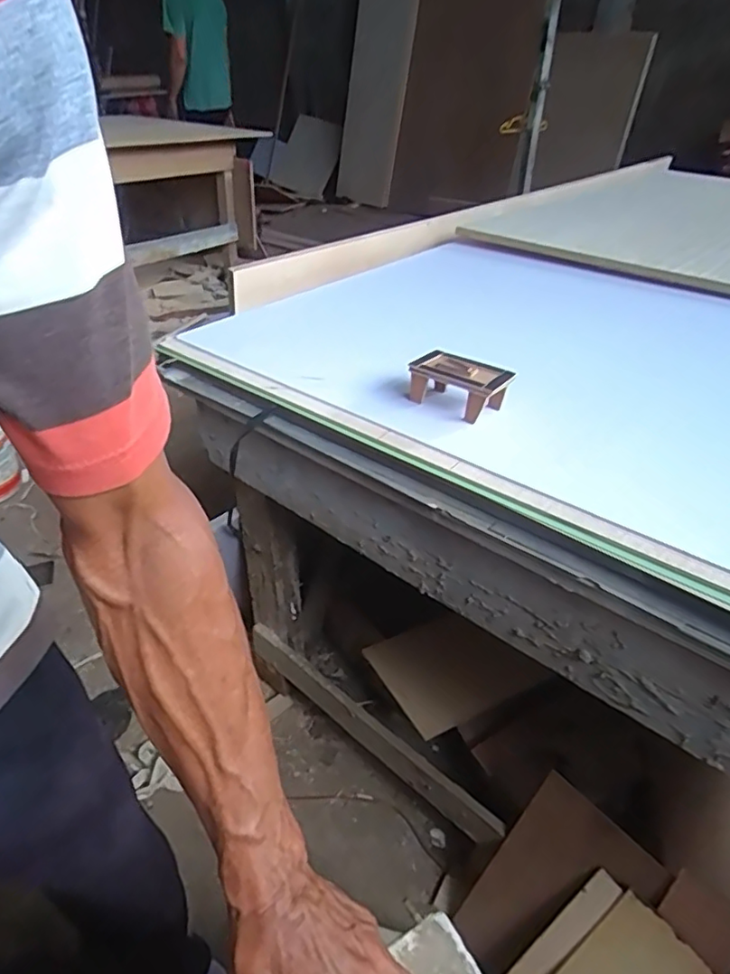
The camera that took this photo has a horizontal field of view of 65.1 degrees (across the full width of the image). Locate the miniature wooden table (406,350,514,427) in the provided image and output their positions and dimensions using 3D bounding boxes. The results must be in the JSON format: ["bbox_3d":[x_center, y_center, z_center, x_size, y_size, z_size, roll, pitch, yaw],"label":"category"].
[{"bbox_3d":[0.111,-0.122,0.685,0.115,0.059,0.061,20,40,23],"label":"miniature wooden table"}]

